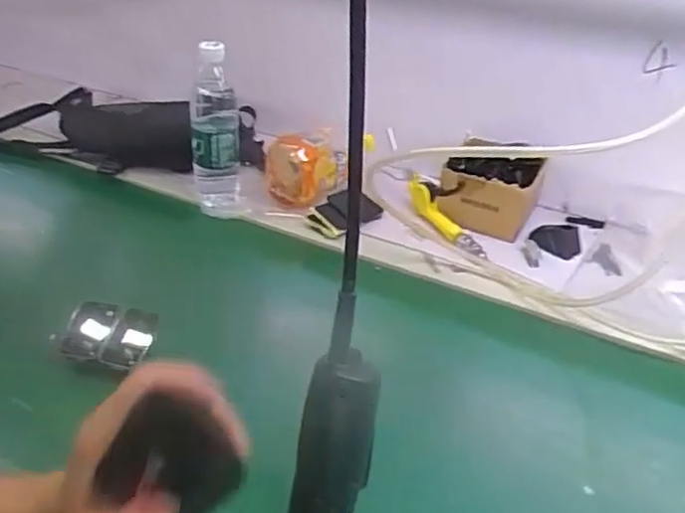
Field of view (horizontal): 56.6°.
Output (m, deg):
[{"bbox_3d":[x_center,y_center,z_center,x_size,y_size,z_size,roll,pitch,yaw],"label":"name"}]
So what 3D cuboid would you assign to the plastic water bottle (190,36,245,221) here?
[{"bbox_3d":[-0.179,-0.176,0.890,0.071,0.224,0.075,-6,35,-9],"label":"plastic water bottle"}]

